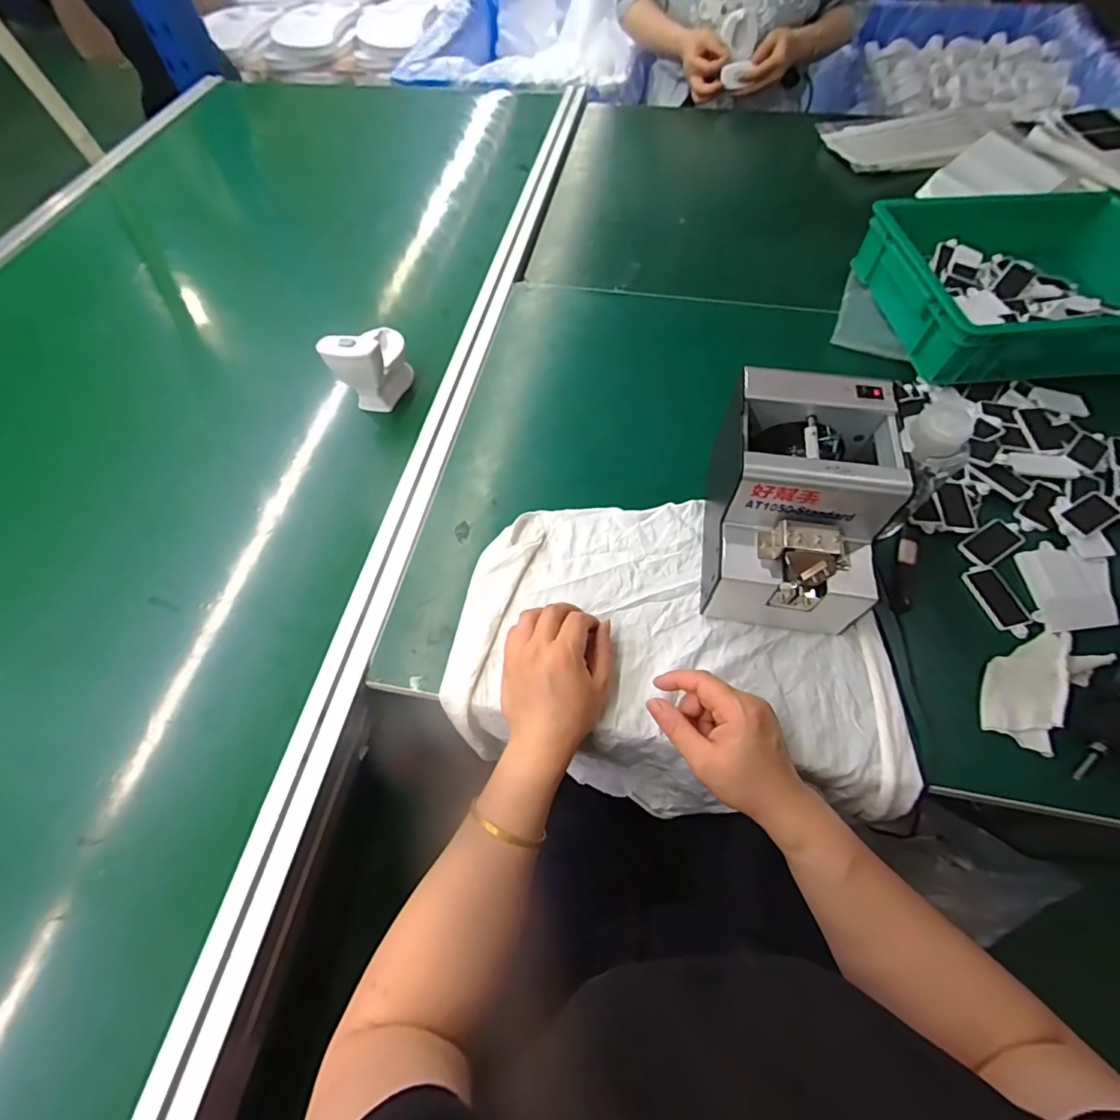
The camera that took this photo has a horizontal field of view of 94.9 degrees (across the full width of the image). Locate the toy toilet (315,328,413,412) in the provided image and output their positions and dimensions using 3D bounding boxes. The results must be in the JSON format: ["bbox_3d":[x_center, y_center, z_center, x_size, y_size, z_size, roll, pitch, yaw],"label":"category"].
[{"bbox_3d":[-0.223,-0.241,0.612,0.058,0.090,0.100,11,62,8],"label":"toy toilet"}]

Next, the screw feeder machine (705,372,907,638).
[{"bbox_3d":[0.201,-0.041,0.454,0.132,0.144,0.190,5,61,4],"label":"screw feeder machine"}]

